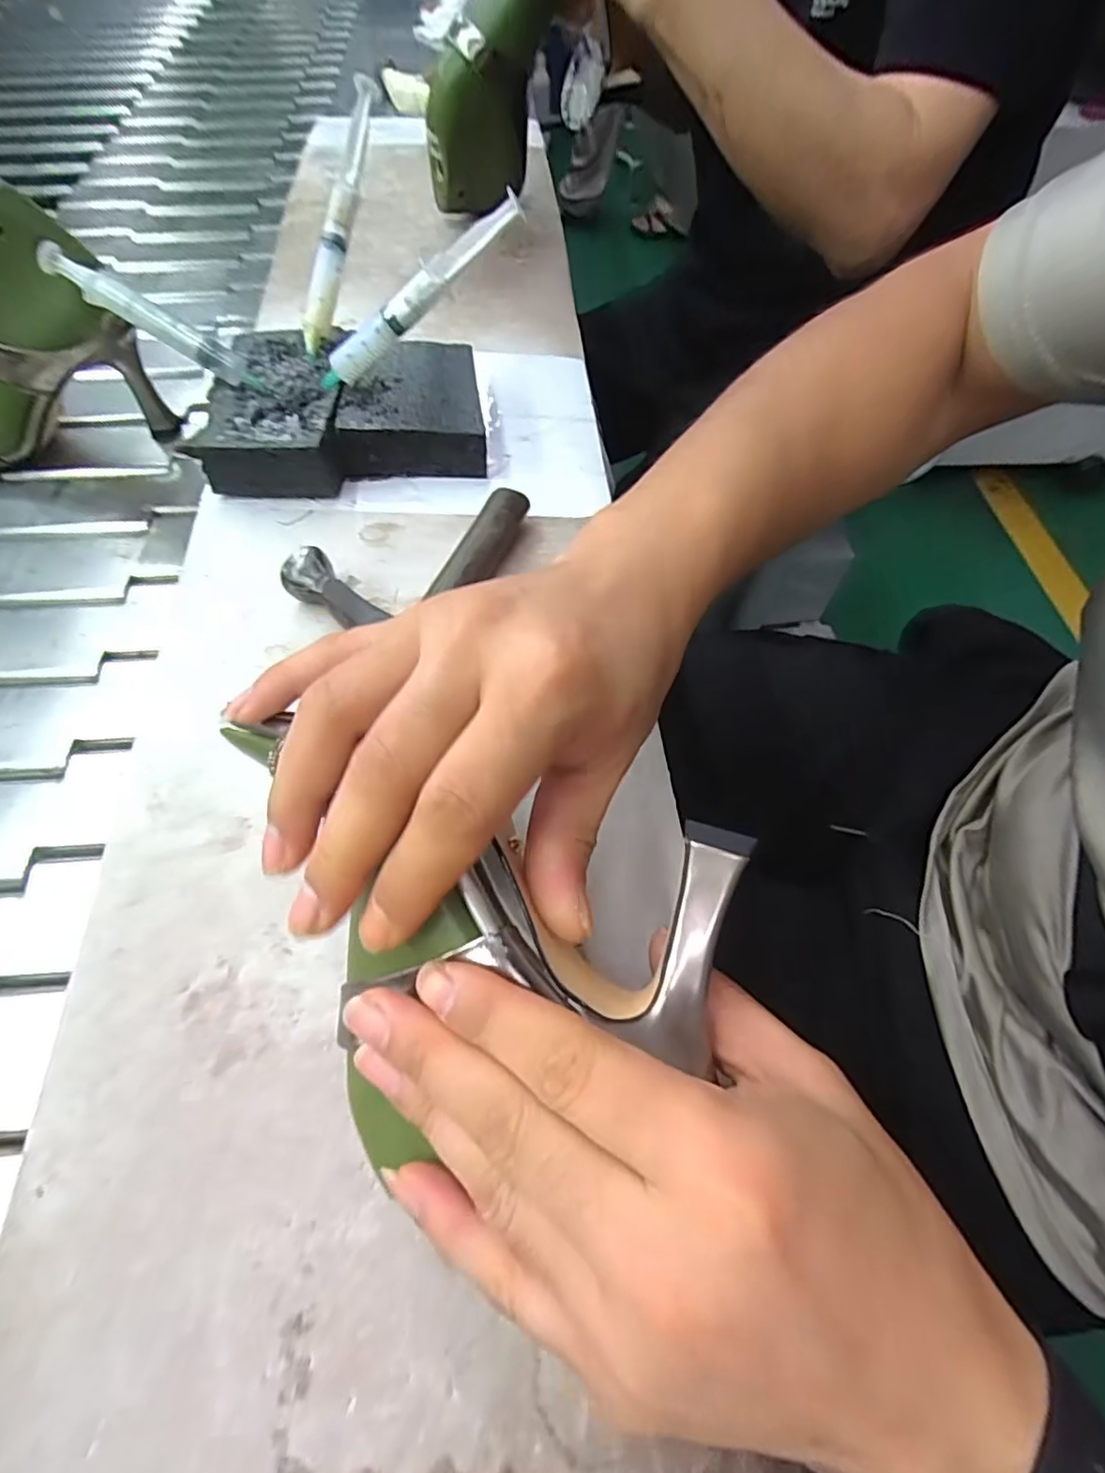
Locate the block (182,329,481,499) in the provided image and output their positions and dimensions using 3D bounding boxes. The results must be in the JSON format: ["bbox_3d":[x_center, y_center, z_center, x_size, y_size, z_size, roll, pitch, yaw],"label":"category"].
[{"bbox_3d":[-0.129,-0.208,0.384,0.161,0.037,0.123,-6,61,-6],"label":"block"}]

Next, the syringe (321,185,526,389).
[{"bbox_3d":[-0.079,-0.242,0.335,0.147,0.019,0.012,-25,58,26],"label":"syringe"}]

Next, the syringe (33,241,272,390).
[{"bbox_3d":[-0.230,-0.242,0.352,0.121,0.018,0.012,28,60,-15],"label":"syringe"}]

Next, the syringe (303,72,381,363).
[{"bbox_3d":[-0.132,-0.314,0.374,0.019,0.019,0.148,25,107,11],"label":"syringe"}]

